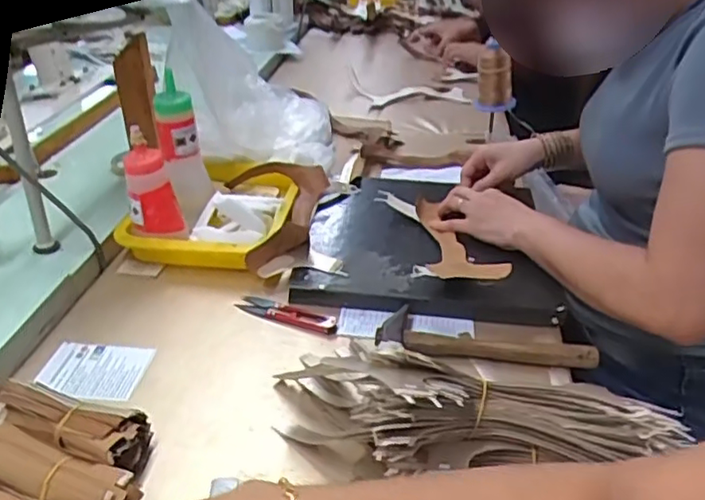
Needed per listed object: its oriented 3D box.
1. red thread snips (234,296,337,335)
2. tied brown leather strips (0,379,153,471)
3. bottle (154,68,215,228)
[{"bbox_3d":[-0.073,0.070,0.695,0.114,0.010,0.026,11,32,16],"label":"red thread snips"},{"bbox_3d":[-0.231,0.147,0.513,0.137,0.044,0.057,10,31,14],"label":"tied brown leather strips"},{"bbox_3d":[-0.213,-0.124,0.786,0.055,0.154,0.039,8,31,12],"label":"bottle"}]

